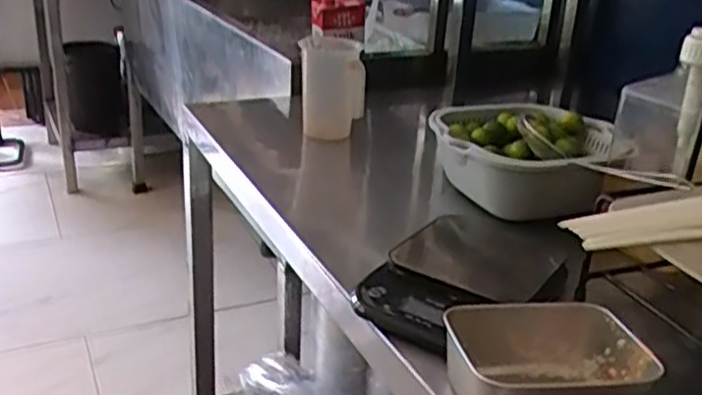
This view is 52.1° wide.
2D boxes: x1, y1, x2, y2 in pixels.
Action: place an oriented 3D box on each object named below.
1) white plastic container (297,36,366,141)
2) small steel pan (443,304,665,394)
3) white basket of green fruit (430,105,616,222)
[{"bbox_3d":[-0.029,-0.165,1.072,0.099,0.136,0.094,4,23,1],"label":"white plastic container"},{"bbox_3d":[0.141,0.126,0.518,0.129,0.052,0.105,0,24,-10],"label":"small steel pan"},{"bbox_3d":[0.202,-0.052,0.861,0.208,0.086,0.181,5,23,3],"label":"white basket of green fruit"}]

